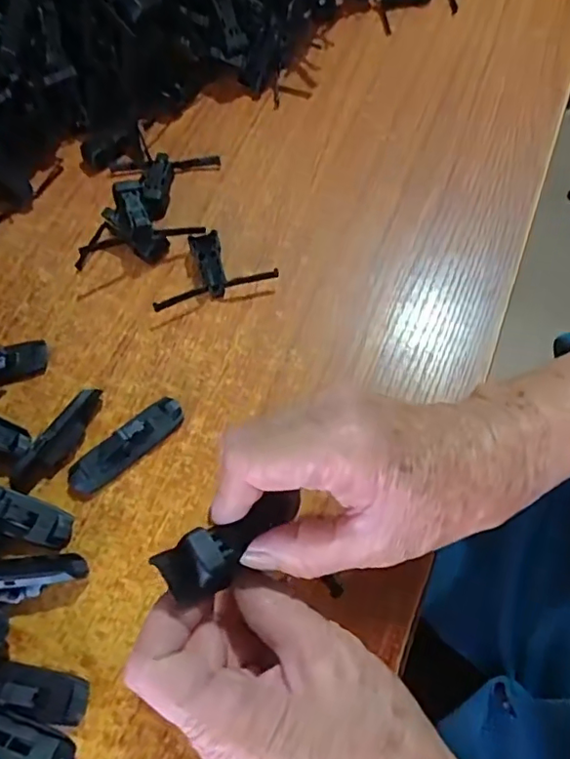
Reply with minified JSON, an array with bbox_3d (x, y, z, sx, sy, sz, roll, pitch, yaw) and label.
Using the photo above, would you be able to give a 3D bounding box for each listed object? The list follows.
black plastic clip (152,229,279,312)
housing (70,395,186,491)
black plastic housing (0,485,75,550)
[{"bbox_3d":[-0.052,-0.078,0.380,0.082,0.014,0.050,-17,65,-5],"label":"black plastic clip"},{"bbox_3d":[-0.094,0.038,0.327,0.074,0.017,0.019,-39,69,-15],"label":"housing"},{"bbox_3d":[-0.153,0.070,0.300,0.075,0.013,0.022,25,66,-12],"label":"black plastic housing"}]

